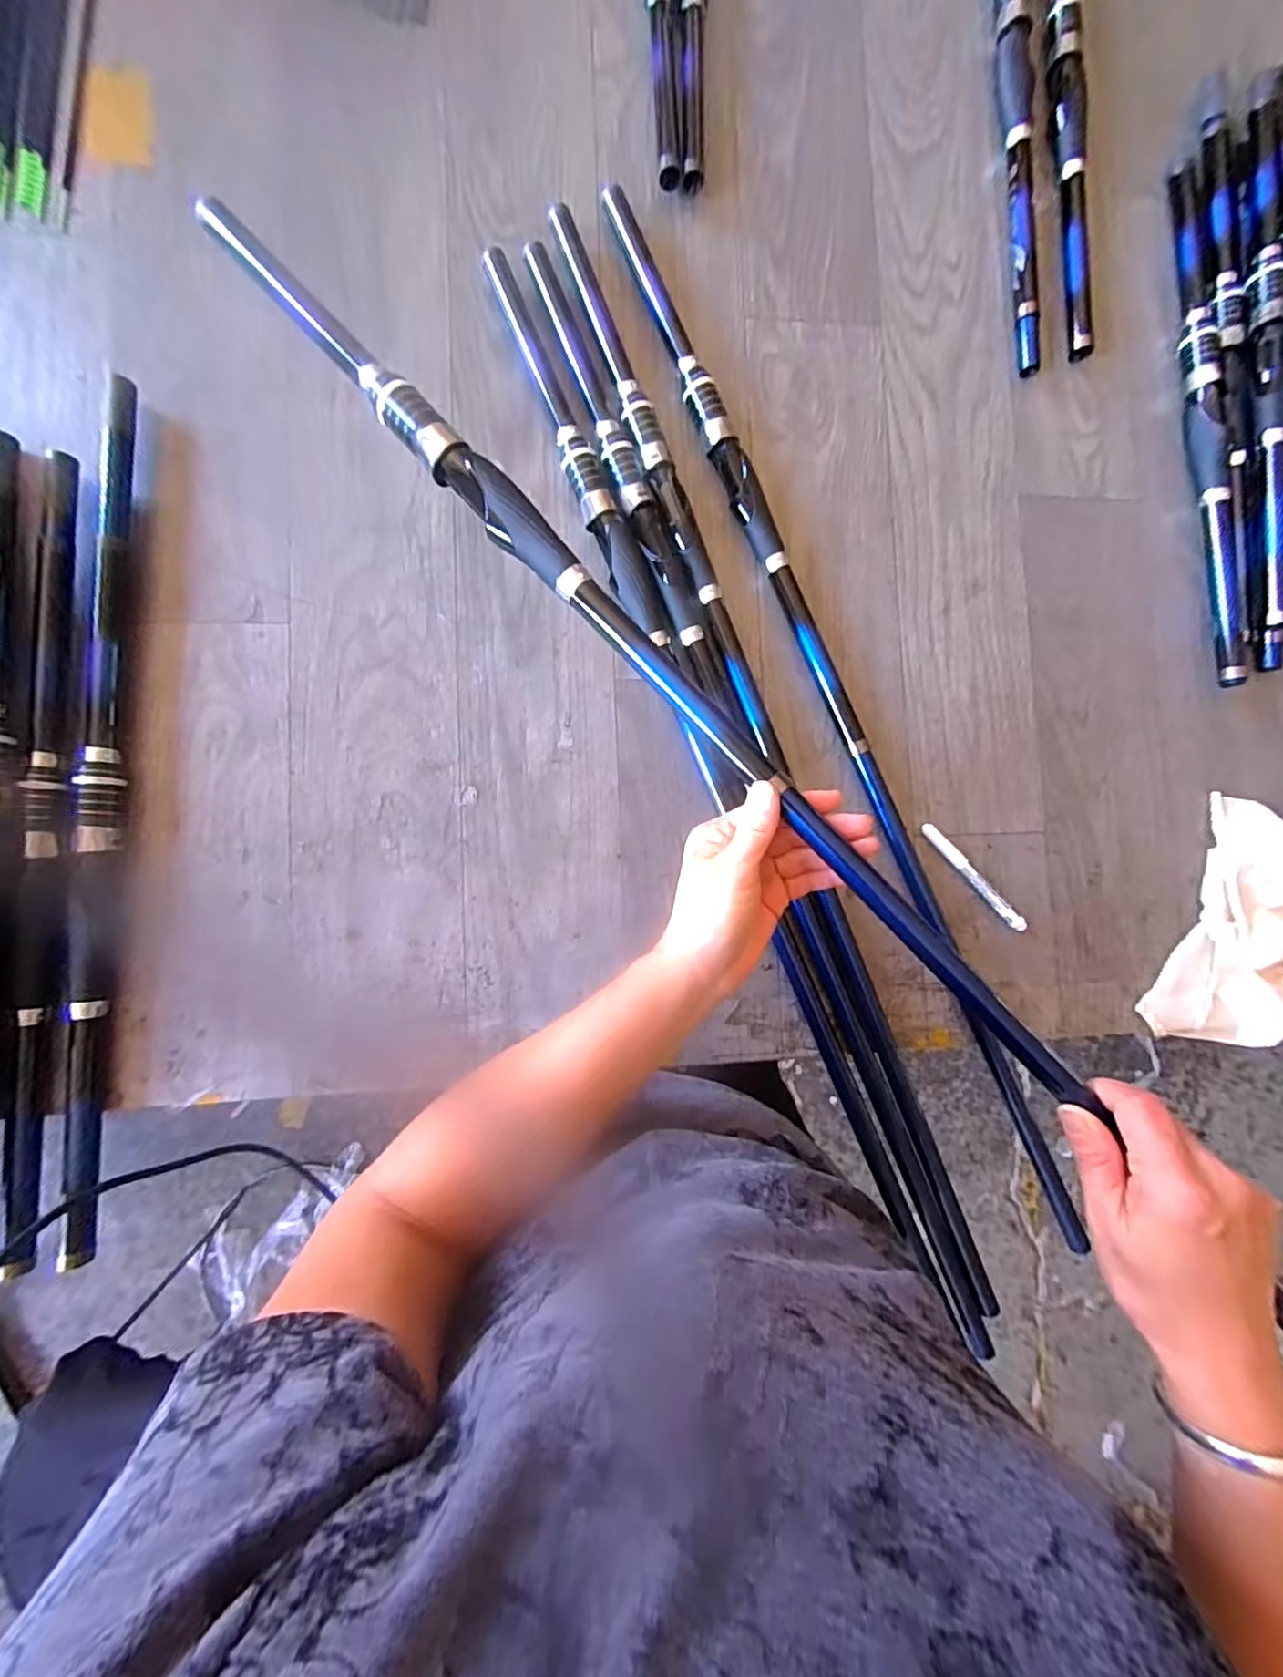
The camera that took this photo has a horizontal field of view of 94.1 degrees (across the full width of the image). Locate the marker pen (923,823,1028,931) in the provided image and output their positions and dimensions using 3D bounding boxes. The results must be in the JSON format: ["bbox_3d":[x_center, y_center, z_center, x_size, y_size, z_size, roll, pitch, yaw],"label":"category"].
[{"bbox_3d":[0.286,0.033,0.514,0.013,0.014,0.119,-43,93,-7],"label":"marker pen"}]

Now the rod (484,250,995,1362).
[{"bbox_3d":[0.074,-0.023,0.489,0.031,0.027,0.942,-24,90,-7],"label":"rod"}]

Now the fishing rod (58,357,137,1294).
[{"bbox_3d":[-0.389,-0.021,0.427,0.029,0.031,0.610,0,87,-7],"label":"fishing rod"}]

